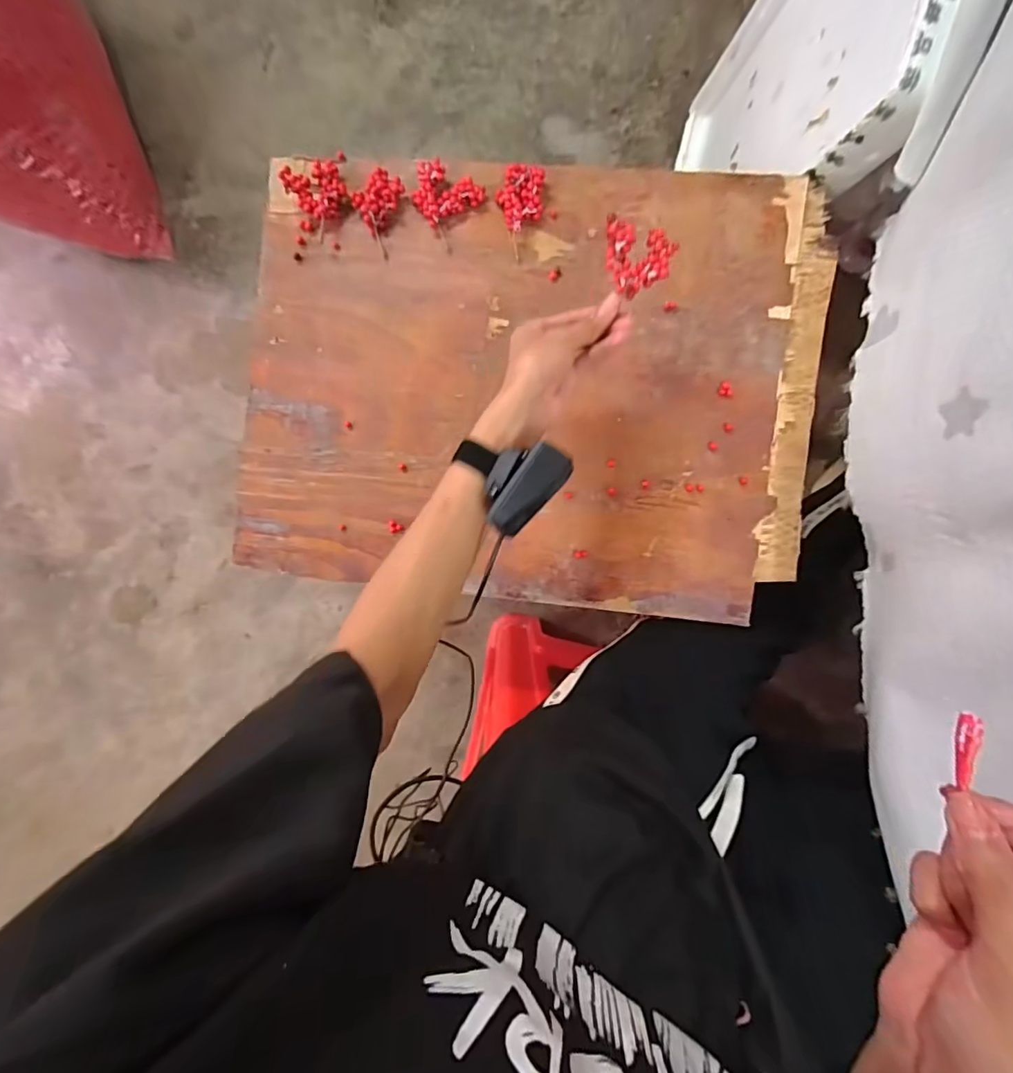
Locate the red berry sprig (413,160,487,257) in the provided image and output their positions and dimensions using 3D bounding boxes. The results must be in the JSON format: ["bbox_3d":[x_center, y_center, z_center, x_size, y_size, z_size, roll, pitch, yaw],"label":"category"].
[{"bbox_3d":[-0.069,-0.350,0.516,0.072,0.016,0.064,40,93,2],"label":"red berry sprig"}]

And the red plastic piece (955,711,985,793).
[{"bbox_3d":[0.198,0.092,0.215,0.005,0.008,0.032,2,96,3],"label":"red plastic piece"}]

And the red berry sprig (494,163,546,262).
[{"bbox_3d":[0.013,-0.331,0.514,0.046,0.017,0.085,3,91,3],"label":"red berry sprig"}]

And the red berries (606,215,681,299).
[{"bbox_3d":[0.110,-0.232,0.419,0.059,0.019,0.055,11,95,2],"label":"red berries"}]

